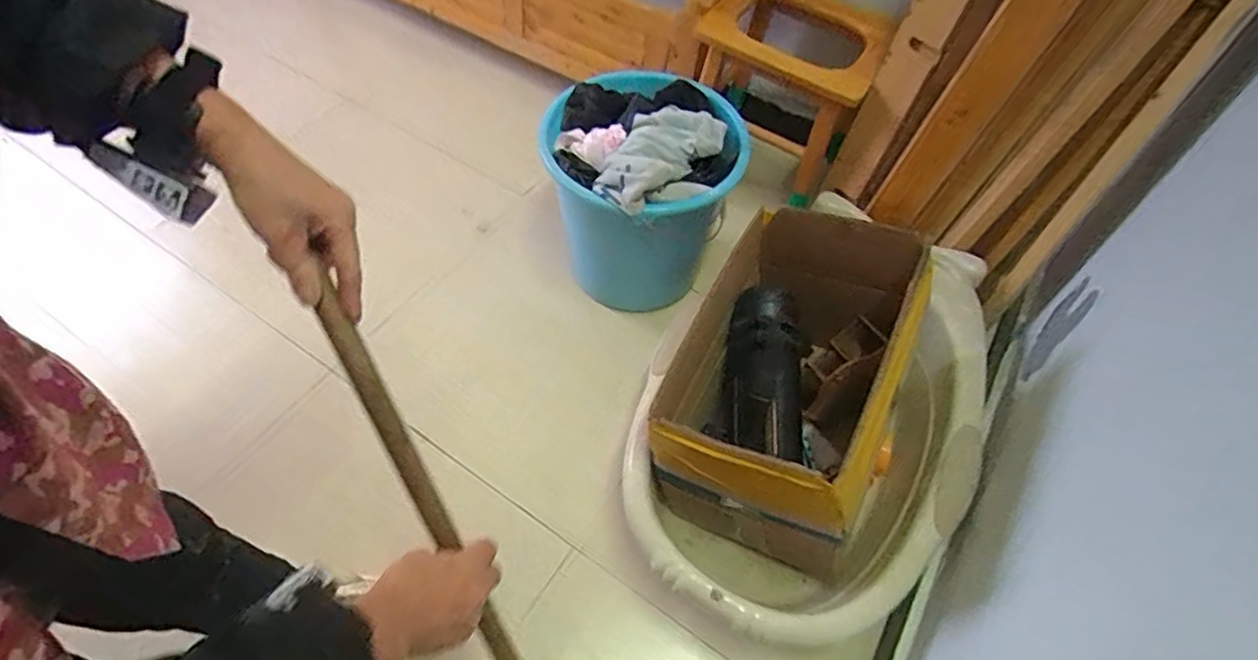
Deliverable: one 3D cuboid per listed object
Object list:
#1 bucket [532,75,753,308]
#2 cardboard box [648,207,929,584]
[{"bbox_3d":[0.023,-0.261,1.267,0.344,0.381,0.364,1,57,-1],"label":"bucket"},{"bbox_3d":[0.267,0.091,1.042,0.305,0.381,0.478,24,60,13],"label":"cardboard box"}]

